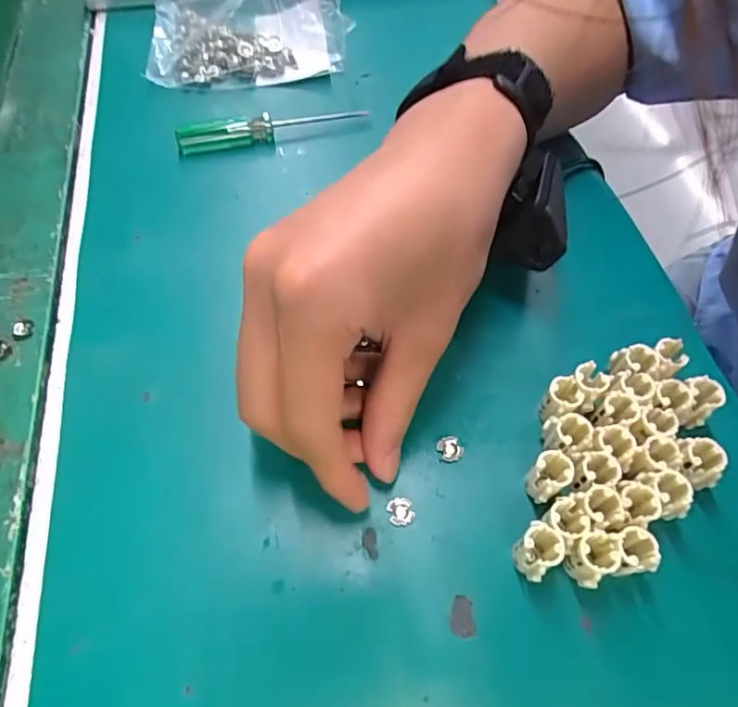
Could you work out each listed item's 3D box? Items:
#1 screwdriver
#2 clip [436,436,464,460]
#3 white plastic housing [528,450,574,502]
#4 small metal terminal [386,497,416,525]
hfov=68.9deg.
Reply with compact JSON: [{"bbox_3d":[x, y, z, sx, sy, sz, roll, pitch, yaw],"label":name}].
[{"bbox_3d":[-0.058,-0.139,0.329,0.116,0.012,0.012,-13,61,-12],"label":"screwdriver"},{"bbox_3d":[0.035,0.041,0.232,0.009,0.004,0.010,-31,66,-20],"label":"clip"},{"bbox_3d":[0.071,0.049,0.216,0.015,0.020,0.014,2,59,-3],"label":"white plastic housing"},{"bbox_3d":[0.013,0.064,0.218,0.010,0.004,0.010,2,59,-3],"label":"small metal terminal"}]

